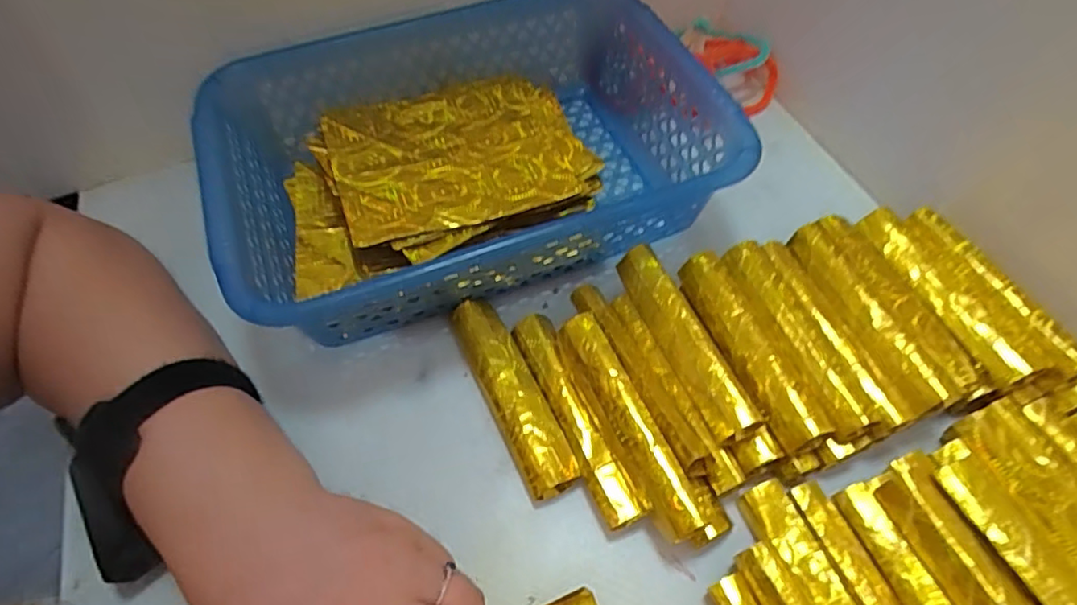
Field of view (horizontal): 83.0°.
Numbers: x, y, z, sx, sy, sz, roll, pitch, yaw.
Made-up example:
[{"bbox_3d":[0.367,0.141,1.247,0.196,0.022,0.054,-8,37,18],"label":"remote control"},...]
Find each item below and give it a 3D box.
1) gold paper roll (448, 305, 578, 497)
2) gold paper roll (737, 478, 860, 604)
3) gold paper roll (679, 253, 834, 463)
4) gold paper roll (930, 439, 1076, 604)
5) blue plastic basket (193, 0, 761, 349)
[{"bbox_3d":[-0.017,0.054,0.367,0.031,0.019,0.130,-23,58,-14],"label":"gold paper roll"},{"bbox_3d":[0.140,0.144,0.298,0.022,0.015,0.115,-21,57,-12],"label":"gold paper roll"},{"bbox_3d":[0.122,0.025,0.359,0.026,0.018,0.129,-17,57,-10],"label":"gold paper roll"},{"bbox_3d":[0.231,0.125,0.285,0.024,0.021,0.122,-19,57,-11],"label":"gold paper roll"},{"bbox_3d":[-0.046,-0.102,0.424,0.329,0.079,0.225,-19,57,-11],"label":"blue plastic basket"}]

